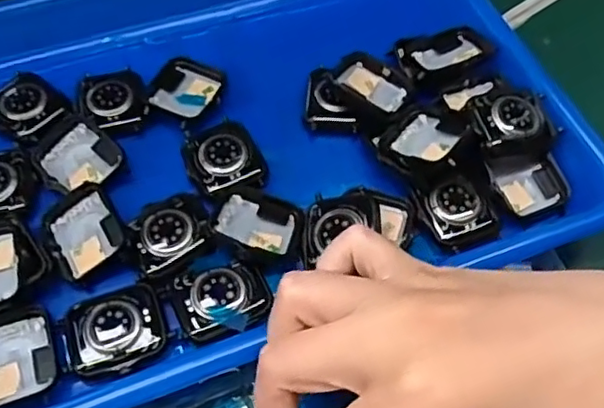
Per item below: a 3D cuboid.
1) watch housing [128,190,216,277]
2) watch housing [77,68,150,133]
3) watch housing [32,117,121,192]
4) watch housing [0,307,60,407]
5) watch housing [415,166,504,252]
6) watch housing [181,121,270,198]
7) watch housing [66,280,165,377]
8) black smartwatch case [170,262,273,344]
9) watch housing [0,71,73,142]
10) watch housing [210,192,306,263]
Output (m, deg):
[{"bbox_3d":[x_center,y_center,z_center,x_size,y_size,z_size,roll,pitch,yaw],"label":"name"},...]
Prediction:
[{"bbox_3d":[-0.062,0.012,0.286,0.037,0.012,0.036,-21,60,-13],"label":"watch housing"},{"bbox_3d":[-0.104,-0.058,0.328,0.035,0.008,0.048,-20,60,-12],"label":"watch housing"},{"bbox_3d":[-0.116,-0.024,0.309,0.036,0.010,0.038,-36,64,-21],"label":"watch housing"},{"bbox_3d":[-0.124,0.064,0.257,0.036,0.010,0.042,-18,59,-12],"label":"watch housing"},{"bbox_3d":[0.077,0.001,0.295,0.032,0.013,0.040,-22,60,-13],"label":"watch housing"},{"bbox_3d":[-0.040,-0.024,0.311,0.038,0.010,0.044,-18,59,-11],"label":"watch housing"},{"bbox_3d":[-0.082,0.054,0.262,0.040,0.011,0.037,-16,59,-10],"label":"watch housing"},{"bbox_3d":[-0.036,0.042,0.270,0.041,0.008,0.031,-13,58,-8],"label":"black smartwatch case"},{"bbox_3d":[-0.149,-0.054,0.325,0.040,0.008,0.036,37,64,21],"label":"watch housing"},{"bbox_3d":[-0.020,0.010,0.290,0.043,0.007,0.034,17,49,-4],"label":"watch housing"}]

